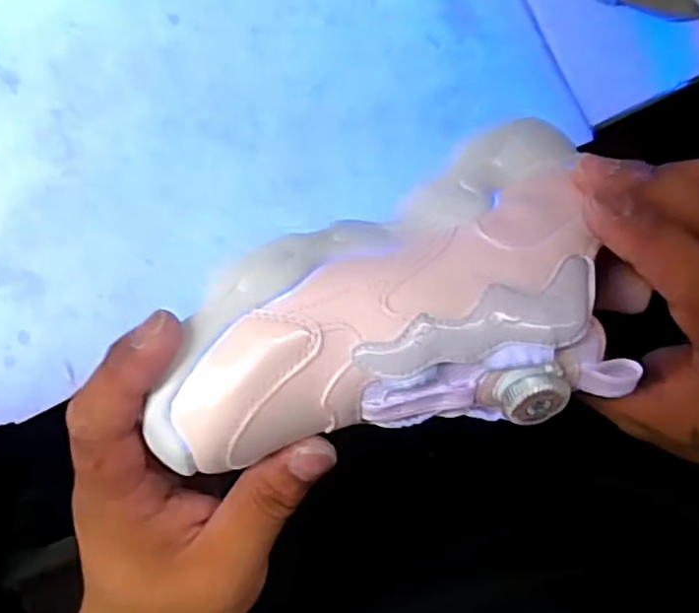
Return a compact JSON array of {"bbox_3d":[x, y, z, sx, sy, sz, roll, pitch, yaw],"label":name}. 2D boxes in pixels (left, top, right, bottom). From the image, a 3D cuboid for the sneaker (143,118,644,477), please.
[{"bbox_3d":[0.020,0.009,0.254,0.181,0.073,0.099,-26,86,-12],"label":"sneaker"}]

